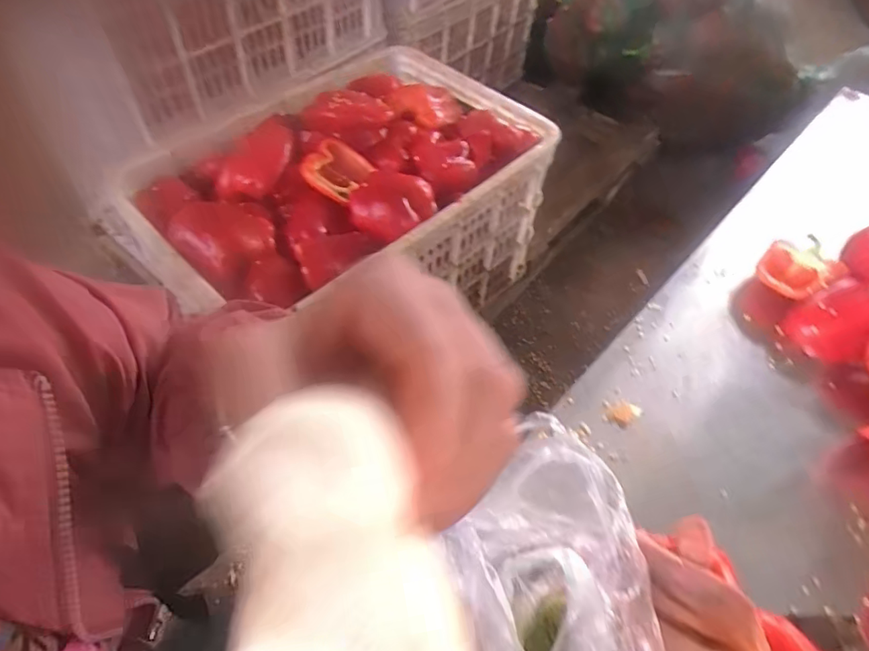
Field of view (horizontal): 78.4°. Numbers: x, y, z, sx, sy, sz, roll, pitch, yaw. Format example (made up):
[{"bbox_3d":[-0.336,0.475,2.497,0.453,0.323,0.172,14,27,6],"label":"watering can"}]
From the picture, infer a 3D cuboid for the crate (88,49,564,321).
[{"bbox_3d":[-0.127,-0.181,0.791,0.527,0.249,0.368,-37,64,-25],"label":"crate"}]

